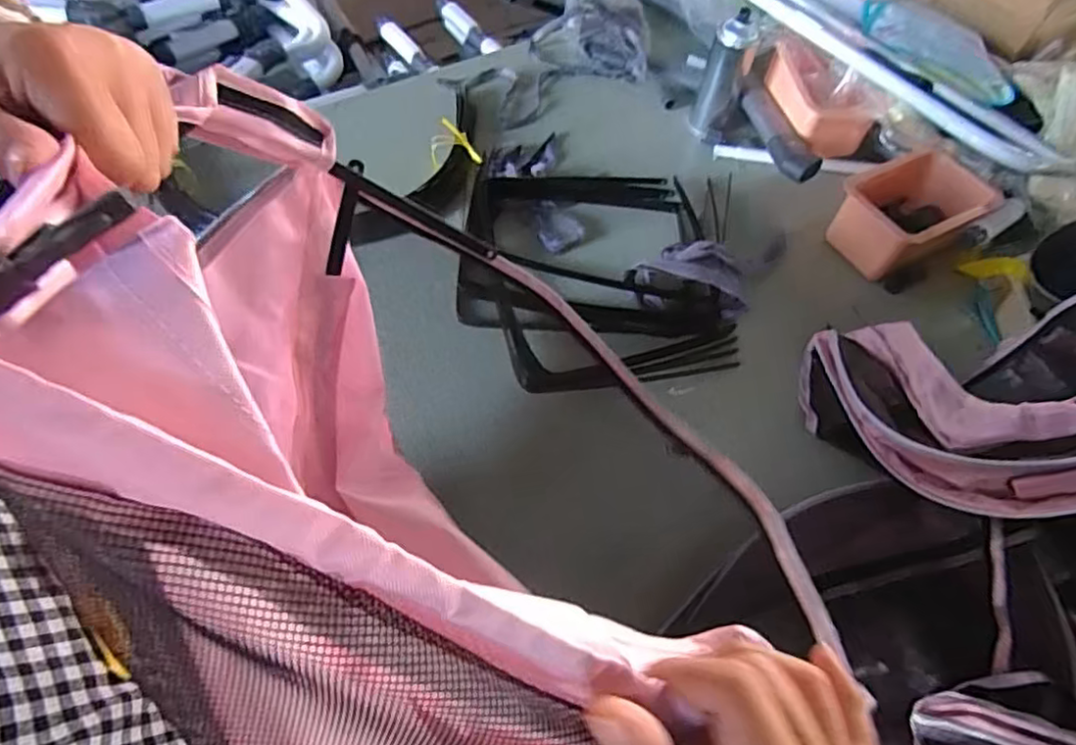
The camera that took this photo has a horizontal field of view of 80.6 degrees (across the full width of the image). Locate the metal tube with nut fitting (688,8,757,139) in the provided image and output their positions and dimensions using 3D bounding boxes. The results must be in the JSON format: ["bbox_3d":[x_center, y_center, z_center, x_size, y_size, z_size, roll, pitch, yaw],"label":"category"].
[{"bbox_3d":[0.279,-0.451,0.966,0.055,0.182,0.036,18,57,7],"label":"metal tube with nut fitting"}]

